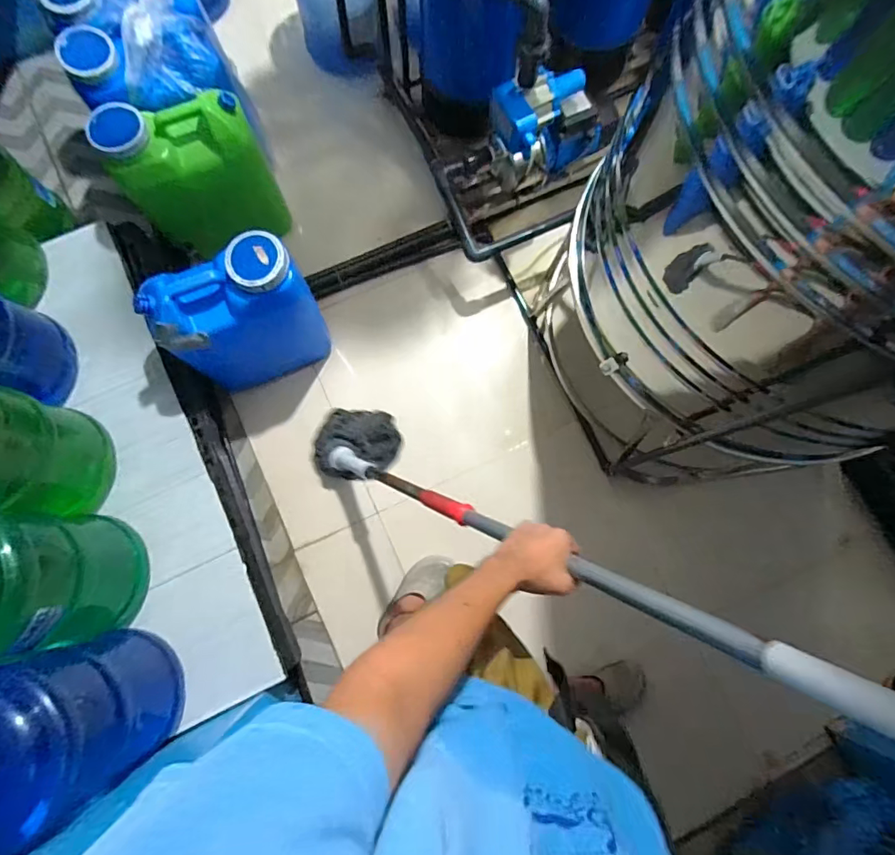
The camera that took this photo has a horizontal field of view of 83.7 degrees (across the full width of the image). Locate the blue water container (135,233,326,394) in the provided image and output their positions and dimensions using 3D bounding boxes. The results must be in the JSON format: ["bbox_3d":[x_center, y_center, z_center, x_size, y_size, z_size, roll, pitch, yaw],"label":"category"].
[{"bbox_3d":[-0.456,-0.238,1.134,0.318,0.359,0.172,-29,80,-7],"label":"blue water container"}]

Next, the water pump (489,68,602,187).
[{"bbox_3d":[0.239,-0.736,1.211,0.253,0.241,0.163,-29,80,-7],"label":"water pump"}]

